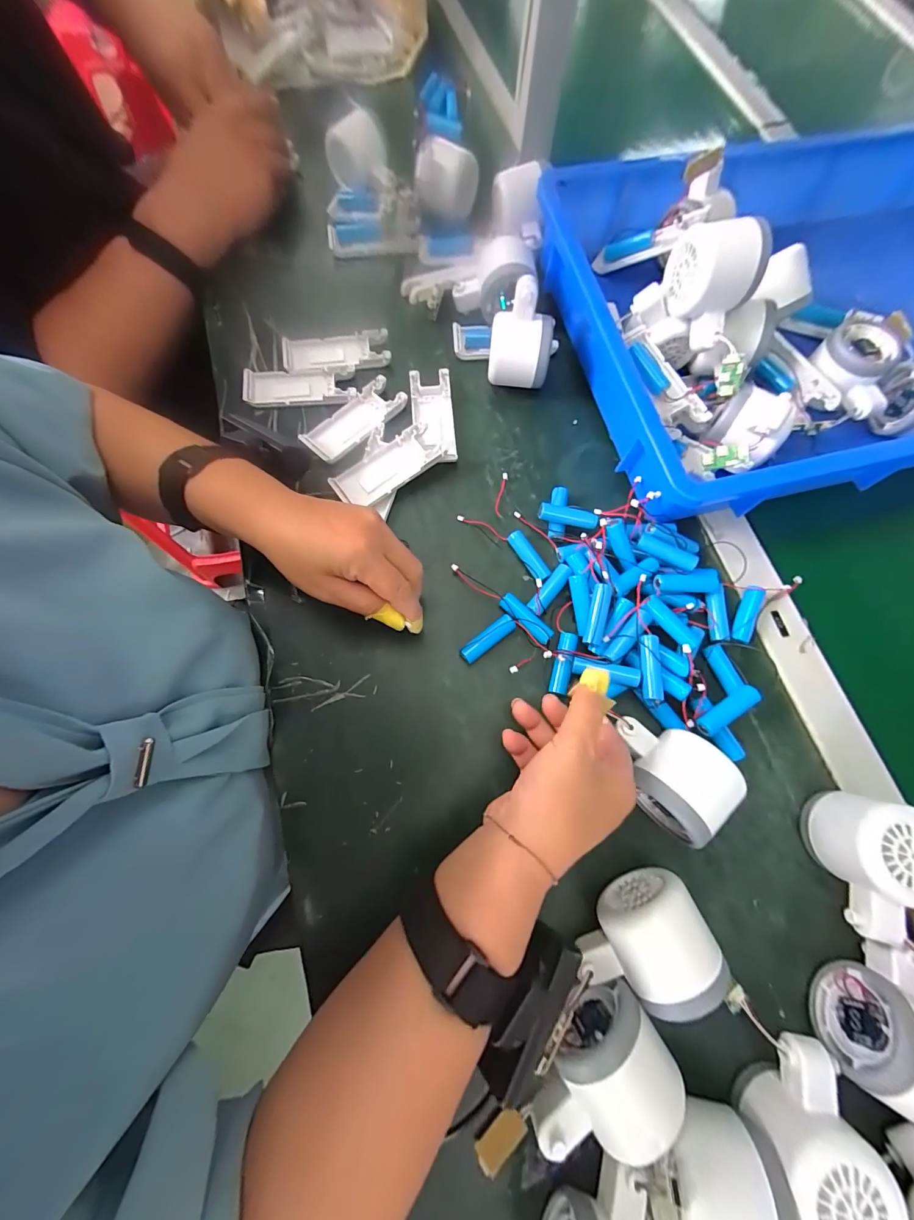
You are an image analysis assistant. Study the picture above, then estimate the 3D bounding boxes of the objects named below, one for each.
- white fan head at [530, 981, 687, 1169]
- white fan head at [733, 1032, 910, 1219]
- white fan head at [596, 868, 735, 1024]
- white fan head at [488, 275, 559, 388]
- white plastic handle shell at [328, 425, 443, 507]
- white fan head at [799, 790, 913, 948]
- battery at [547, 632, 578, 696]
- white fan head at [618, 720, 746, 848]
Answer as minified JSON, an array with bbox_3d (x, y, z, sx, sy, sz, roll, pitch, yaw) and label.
[{"bbox_3d":[0.081,0.267,0.231,0.084,0.050,0.060,-26,76,-8],"label":"white fan head"},{"bbox_3d":[0.197,0.297,0.227,0.055,0.054,0.077,-14,75,-4],"label":"white fan head"},{"bbox_3d":[0.125,0.205,0.250,0.057,0.063,0.057,-22,76,-7],"label":"white fan head"},{"bbox_3d":[0.063,-0.256,0.367,0.062,0.083,0.047,8,74,2],"label":"white fan head"},{"bbox_3d":[-0.064,-0.126,0.363,0.097,0.025,0.040,-33,77,-9],"label":"white plastic handle shell"},{"bbox_3d":[0.280,0.169,0.265,0.051,0.053,0.082,0,74,-1],"label":"white fan head"},{"bbox_3d":[0.085,0.042,0.318,0.014,0.012,0.049,16,75,4],"label":"battery"},{"bbox_3d":[0.147,0.110,0.275,0.057,0.050,0.079,-42,76,-10],"label":"white fan head"}]

